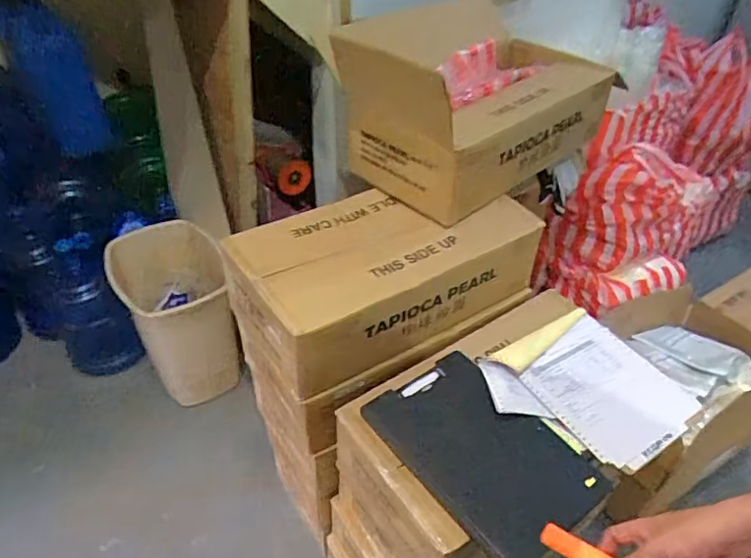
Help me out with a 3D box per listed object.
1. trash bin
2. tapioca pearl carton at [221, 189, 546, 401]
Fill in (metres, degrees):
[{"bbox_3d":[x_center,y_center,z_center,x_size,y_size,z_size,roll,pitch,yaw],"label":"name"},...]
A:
[{"bbox_3d":[-0.602,0.121,1.749,0.297,0.467,0.359,-17,44,-20],"label":"trash bin"},{"bbox_3d":[0.033,-0.026,1.170,0.597,0.183,0.295,-22,46,-25],"label":"tapioca pearl carton"}]

